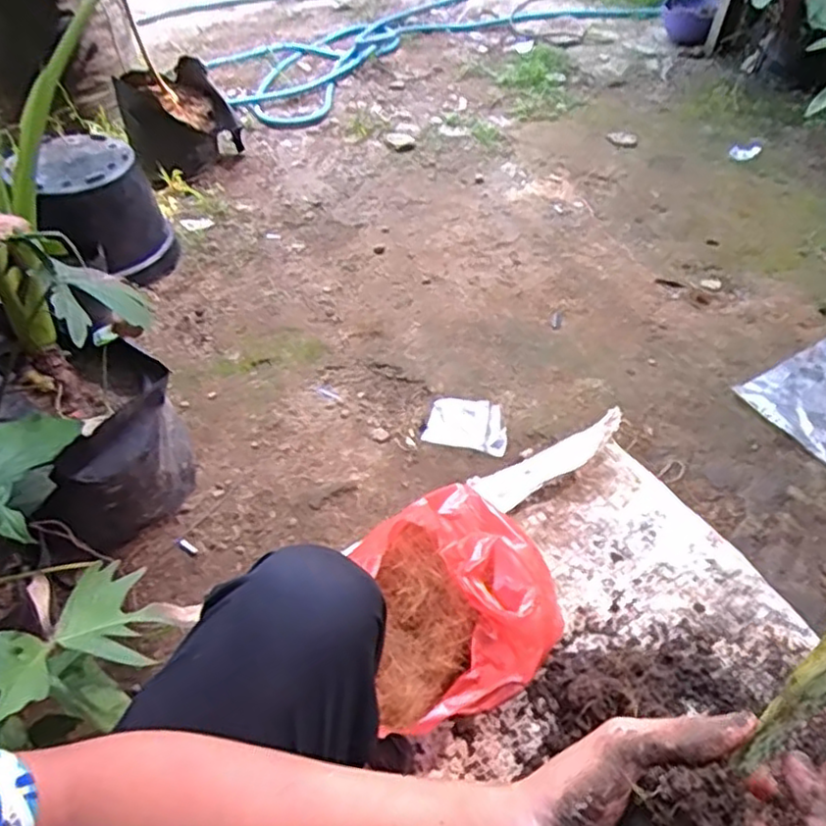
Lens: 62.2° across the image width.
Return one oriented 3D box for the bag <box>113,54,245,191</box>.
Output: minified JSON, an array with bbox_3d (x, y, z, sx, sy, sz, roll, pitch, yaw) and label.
[{"bbox_3d":[-0.561,-0.698,1.691,0.259,0.223,0.252,-15,50,-18],"label":"bag"}]

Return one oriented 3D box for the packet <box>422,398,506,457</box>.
[{"bbox_3d":[0.094,0.018,1.187,0.145,0.022,0.098,14,47,9],"label":"packet"}]

